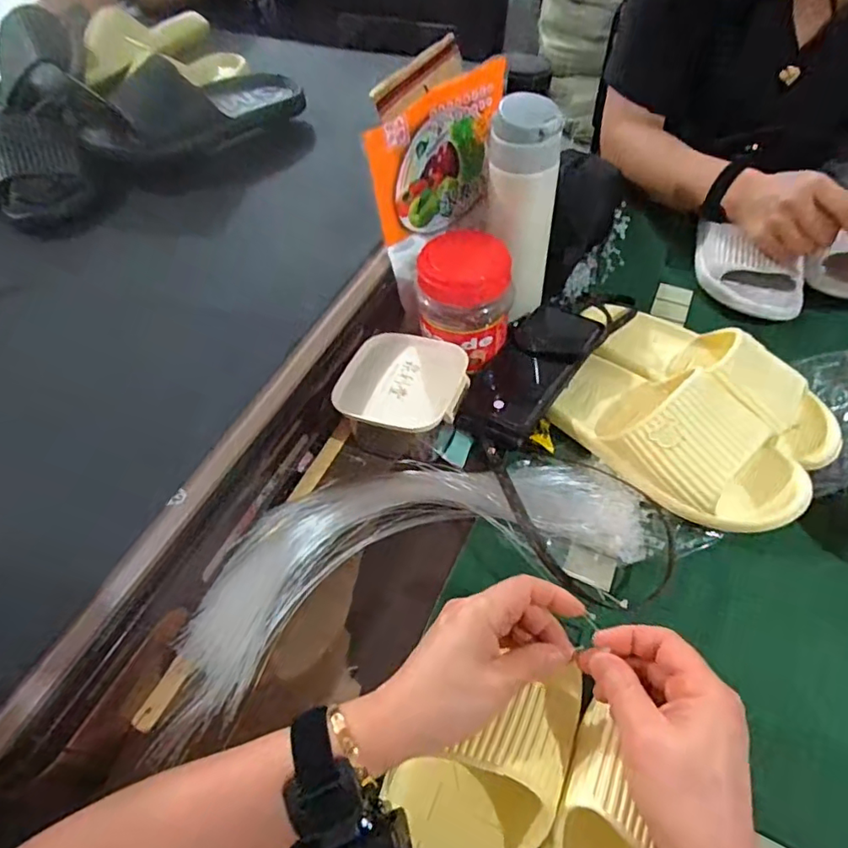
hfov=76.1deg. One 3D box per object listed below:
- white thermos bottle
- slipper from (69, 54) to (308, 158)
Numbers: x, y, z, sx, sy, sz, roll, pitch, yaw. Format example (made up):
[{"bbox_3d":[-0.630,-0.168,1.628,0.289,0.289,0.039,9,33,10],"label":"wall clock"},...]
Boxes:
[{"bbox_3d":[0.094,-0.202,0.527,0.062,0.192,0.065,-38,61,-24],"label":"white thermos bottle"},{"bbox_3d":[-0.279,-0.393,0.668,0.270,0.075,0.092,-22,56,-14],"label":"slipper"}]

